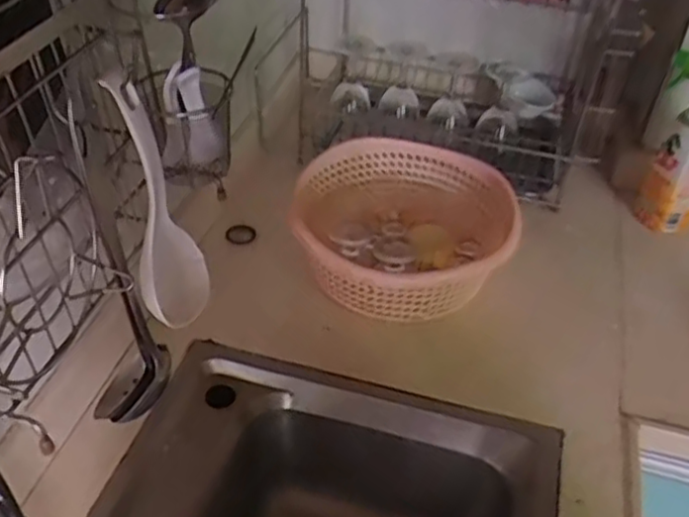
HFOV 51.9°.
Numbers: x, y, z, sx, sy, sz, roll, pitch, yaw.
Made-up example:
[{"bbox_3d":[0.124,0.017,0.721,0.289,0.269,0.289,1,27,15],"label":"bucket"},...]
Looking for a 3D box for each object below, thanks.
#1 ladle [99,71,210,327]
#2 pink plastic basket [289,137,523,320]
[{"bbox_3d":[-0.126,-0.033,0.491,0.044,0.191,0.075,-7,42,-8],"label":"ladle"},{"bbox_3d":[0.073,-0.036,0.875,0.259,0.099,0.262,6,42,6],"label":"pink plastic basket"}]

